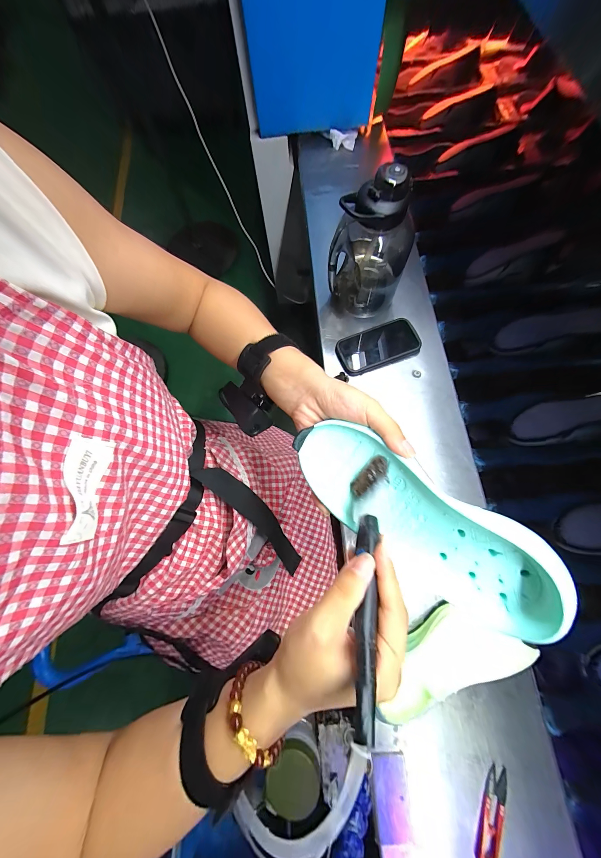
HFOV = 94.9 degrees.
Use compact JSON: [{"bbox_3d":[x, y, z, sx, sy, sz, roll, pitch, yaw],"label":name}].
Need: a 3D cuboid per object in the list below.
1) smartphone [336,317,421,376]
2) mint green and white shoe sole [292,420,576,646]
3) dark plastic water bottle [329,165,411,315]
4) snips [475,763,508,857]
[{"bbox_3d":[0.150,-0.158,0.533,0.153,0.014,0.080,-21,76,3],"label":"smartphone"},{"bbox_3d":[0.087,0.070,0.227,0.204,0.045,0.085,36,109,19],"label":"mint green and white shoe sole"},{"bbox_3d":[0.121,-0.309,0.463,0.121,0.209,0.105,29,73,11],"label":"dark plastic water bottle"},{"bbox_3d":[0.236,0.481,0.337,0.024,0.010,0.104,19,71,8],"label":"snips"}]

